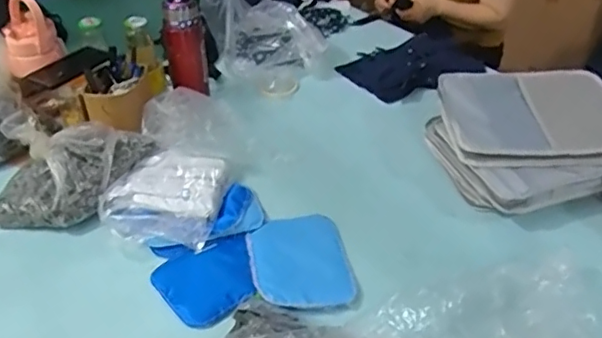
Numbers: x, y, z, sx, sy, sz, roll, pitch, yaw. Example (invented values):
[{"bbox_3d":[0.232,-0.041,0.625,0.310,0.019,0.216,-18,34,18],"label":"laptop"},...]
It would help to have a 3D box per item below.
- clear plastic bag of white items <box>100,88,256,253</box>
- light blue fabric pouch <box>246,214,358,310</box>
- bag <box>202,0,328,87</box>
[{"bbox_3d":[-0.208,-0.018,1.029,0.207,0.073,0.375,6,39,8],"label":"clear plastic bag of white items"},{"bbox_3d":[-0.002,0.139,0.885,0.147,0.016,0.196,-8,39,-9],"label":"light blue fabric pouch"},{"bbox_3d":[-0.084,-0.318,1.347,0.231,0.156,0.251,-15,40,-17],"label":"bag"}]

